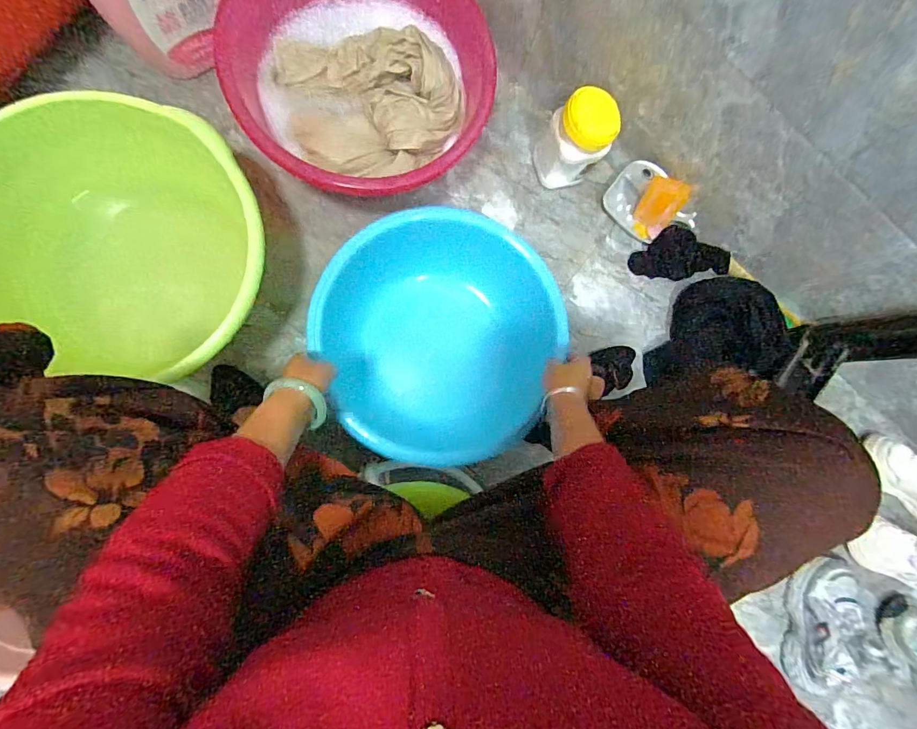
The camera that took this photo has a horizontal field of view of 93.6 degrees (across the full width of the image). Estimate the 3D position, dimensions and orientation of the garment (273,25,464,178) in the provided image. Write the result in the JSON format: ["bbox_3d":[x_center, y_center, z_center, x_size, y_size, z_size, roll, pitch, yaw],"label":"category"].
[{"bbox_3d":[-0.126,-0.394,0.644,0.267,0.066,0.234,-11,89,-7],"label":"garment"}]

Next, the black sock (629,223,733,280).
[{"bbox_3d":[0.414,-0.204,0.797,0.180,0.031,0.088,5,87,-7],"label":"black sock"}]

